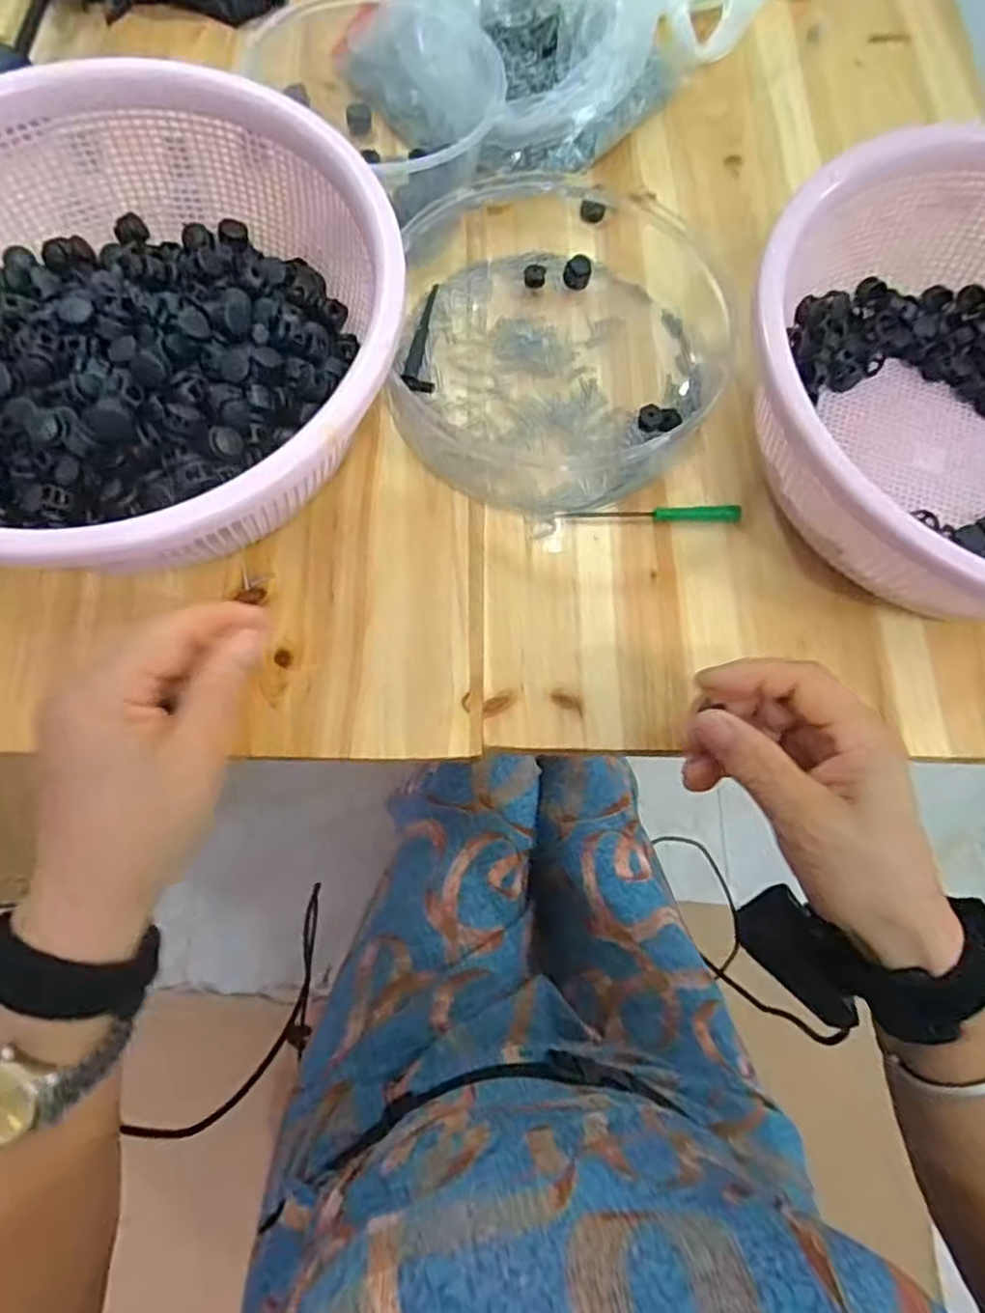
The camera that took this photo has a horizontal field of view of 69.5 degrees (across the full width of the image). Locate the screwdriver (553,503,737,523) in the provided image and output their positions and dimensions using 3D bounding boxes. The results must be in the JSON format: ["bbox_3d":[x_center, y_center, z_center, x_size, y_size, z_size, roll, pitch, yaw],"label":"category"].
[{"bbox_3d":[0.091,-0.082,0.405,0.103,0.007,0.009,0,72,-2],"label":"screwdriver"}]

